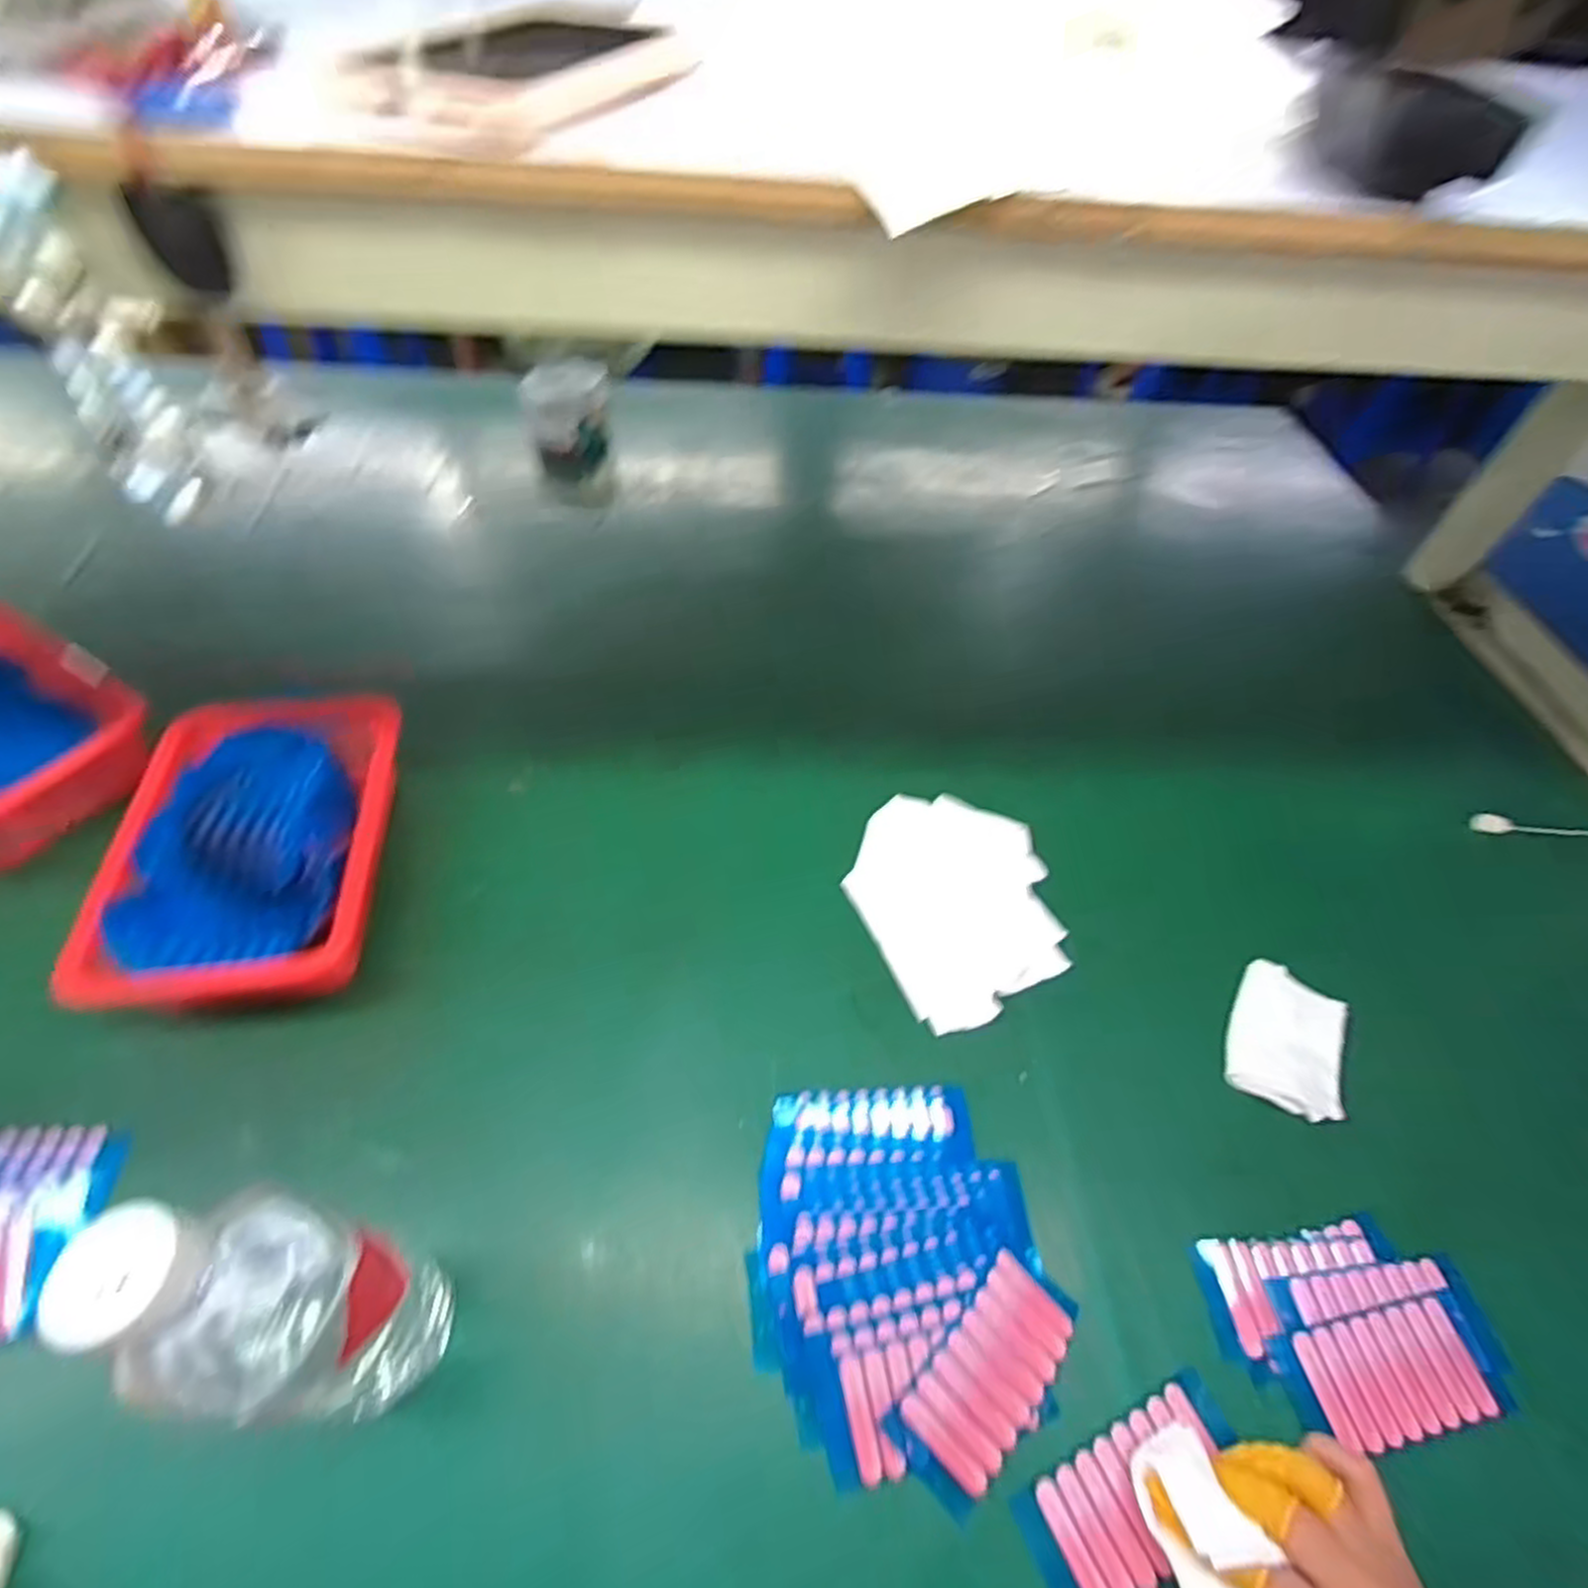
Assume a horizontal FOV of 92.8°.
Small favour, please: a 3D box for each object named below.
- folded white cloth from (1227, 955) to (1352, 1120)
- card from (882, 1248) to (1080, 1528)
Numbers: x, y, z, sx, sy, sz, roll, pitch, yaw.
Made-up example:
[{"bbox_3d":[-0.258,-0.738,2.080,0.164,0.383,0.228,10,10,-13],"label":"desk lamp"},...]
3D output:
[{"bbox_3d":[0.334,0.164,0.510,0.066,0.020,0.099,26,54,15],"label":"folded white cloth"},{"bbox_3d":[0.101,0.294,0.386,0.051,0.020,0.113,38,58,22],"label":"card"}]

